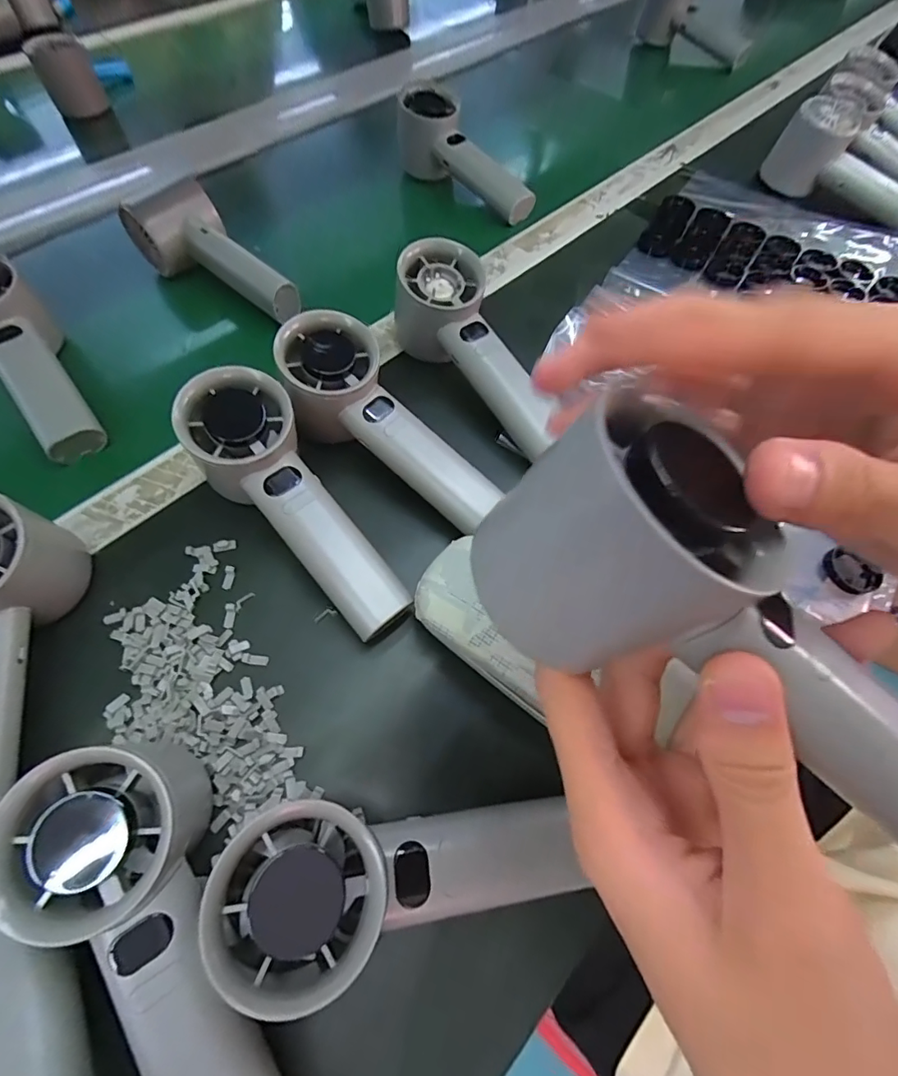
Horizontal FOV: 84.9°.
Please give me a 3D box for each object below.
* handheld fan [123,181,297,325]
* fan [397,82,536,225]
[{"bbox_3d":[-0.180,-0.209,0.379,0.059,0.077,0.140,-41,68,-21],"label":"handheld fan"},{"bbox_3d":[0.011,-0.355,0.468,0.149,0.058,0.054,44,68,8],"label":"fan"}]

